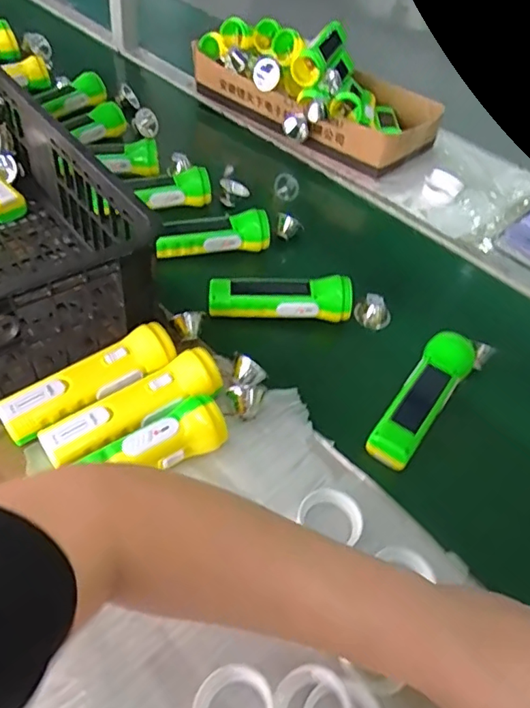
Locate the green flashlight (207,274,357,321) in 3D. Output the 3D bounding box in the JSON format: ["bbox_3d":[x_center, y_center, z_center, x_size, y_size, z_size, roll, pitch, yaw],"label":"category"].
[{"bbox_3d":[0.018,-0.074,0.624,0.159,0.049,0.056,6,47,-4],"label":"green flashlight"}]

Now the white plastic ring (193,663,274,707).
[{"bbox_3d":[-0.021,0.239,0.360,0.054,0.018,0.054,5,48,-5],"label":"white plastic ring"}]

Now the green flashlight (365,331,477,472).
[{"bbox_3d":[0.160,0.041,0.543,0.045,0.040,0.161,32,51,19],"label":"green flashlight"}]

